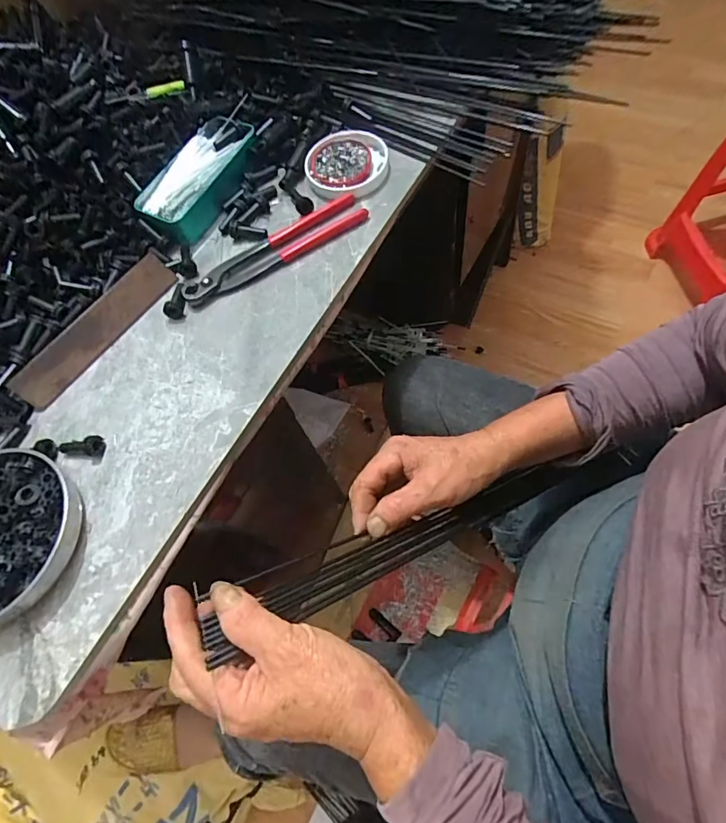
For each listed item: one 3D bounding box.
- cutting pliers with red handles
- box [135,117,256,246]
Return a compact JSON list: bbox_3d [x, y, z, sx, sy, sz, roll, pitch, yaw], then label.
[{"bbox_3d":[-0.091,-0.168,0.486,0.200,0.011,0.052,-33,64,-7],"label":"cutting pliers with red handles"},{"bbox_3d":[-0.175,-0.254,0.514,0.071,0.032,0.149,24,71,19],"label":"box"}]

